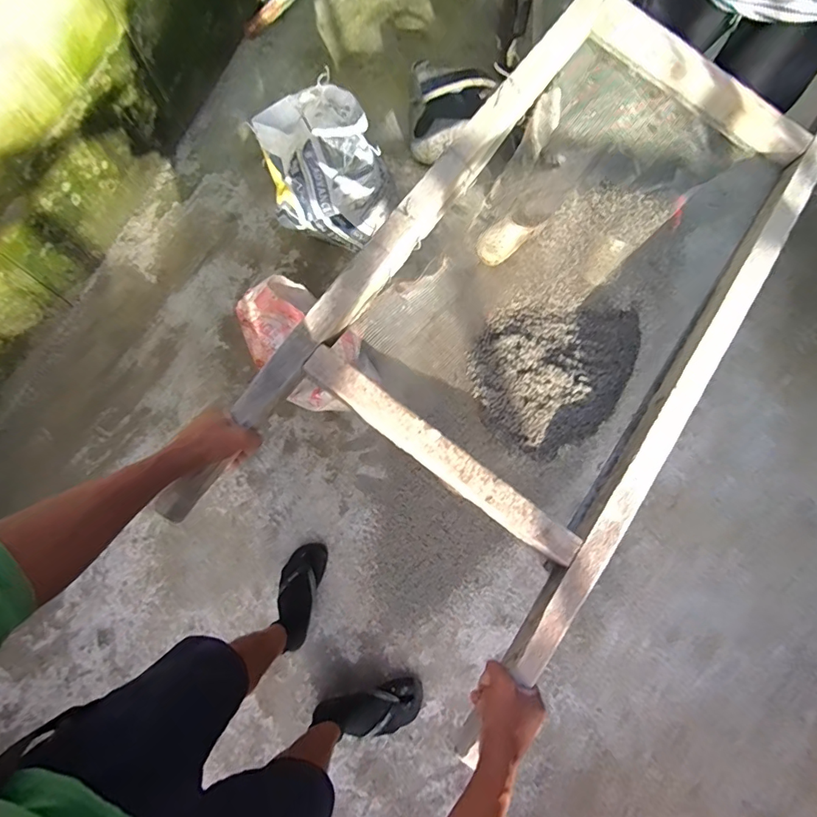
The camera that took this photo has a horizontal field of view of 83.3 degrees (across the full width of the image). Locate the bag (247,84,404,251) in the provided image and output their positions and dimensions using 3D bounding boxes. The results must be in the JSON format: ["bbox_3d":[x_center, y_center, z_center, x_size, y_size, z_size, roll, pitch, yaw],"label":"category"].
[{"bbox_3d":[-0.219,-0.673,1.285,0.343,0.427,0.184,0,74,0],"label":"bag"}]

